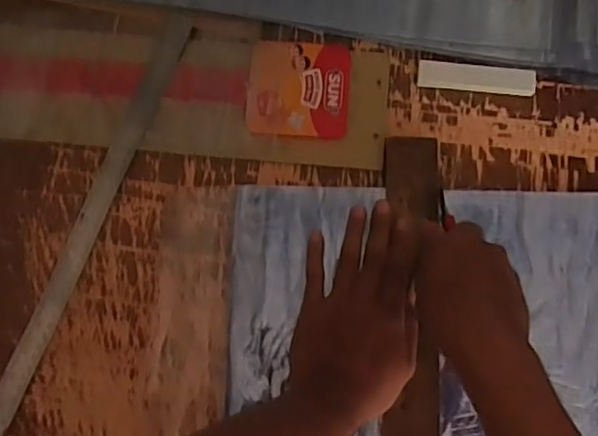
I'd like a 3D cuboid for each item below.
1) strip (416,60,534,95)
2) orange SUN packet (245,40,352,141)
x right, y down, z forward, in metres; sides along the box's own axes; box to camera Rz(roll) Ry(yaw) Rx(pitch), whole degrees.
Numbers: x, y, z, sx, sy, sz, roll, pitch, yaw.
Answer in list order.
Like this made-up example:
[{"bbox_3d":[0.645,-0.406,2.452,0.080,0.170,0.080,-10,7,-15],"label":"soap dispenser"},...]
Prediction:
[{"bbox_3d":[0.175,-0.139,0.589,0.112,0.008,0.028,3,75,2],"label":"strip"},{"bbox_3d":[0.000,-0.128,0.591,0.097,0.005,0.101,5,75,2],"label":"orange SUN packet"}]

